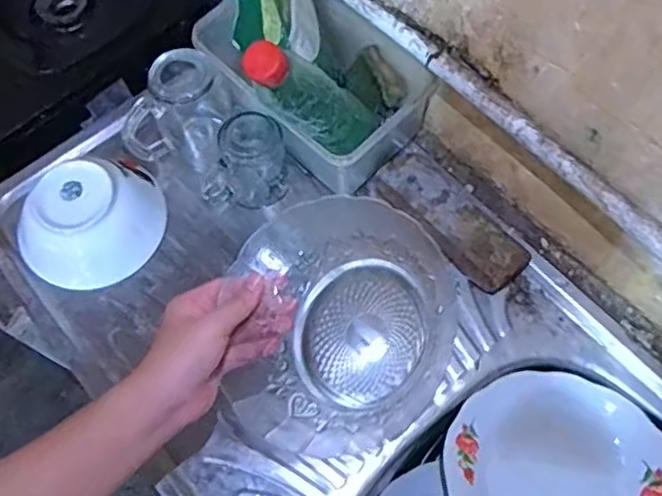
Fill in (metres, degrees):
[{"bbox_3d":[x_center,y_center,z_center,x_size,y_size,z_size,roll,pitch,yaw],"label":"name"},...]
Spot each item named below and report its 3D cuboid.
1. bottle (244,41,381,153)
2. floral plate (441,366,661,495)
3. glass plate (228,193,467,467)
[{"bbox_3d":[-0.018,-0.134,0.597,0.050,0.175,0.050,-28,64,24],"label":"bottle"},{"bbox_3d":[0.215,0.203,0.601,0.180,0.029,0.201,-34,57,-25],"label":"floral plate"},{"bbox_3d":[0.025,0.077,0.550,0.237,0.041,0.205,35,84,-24],"label":"glass plate"}]

